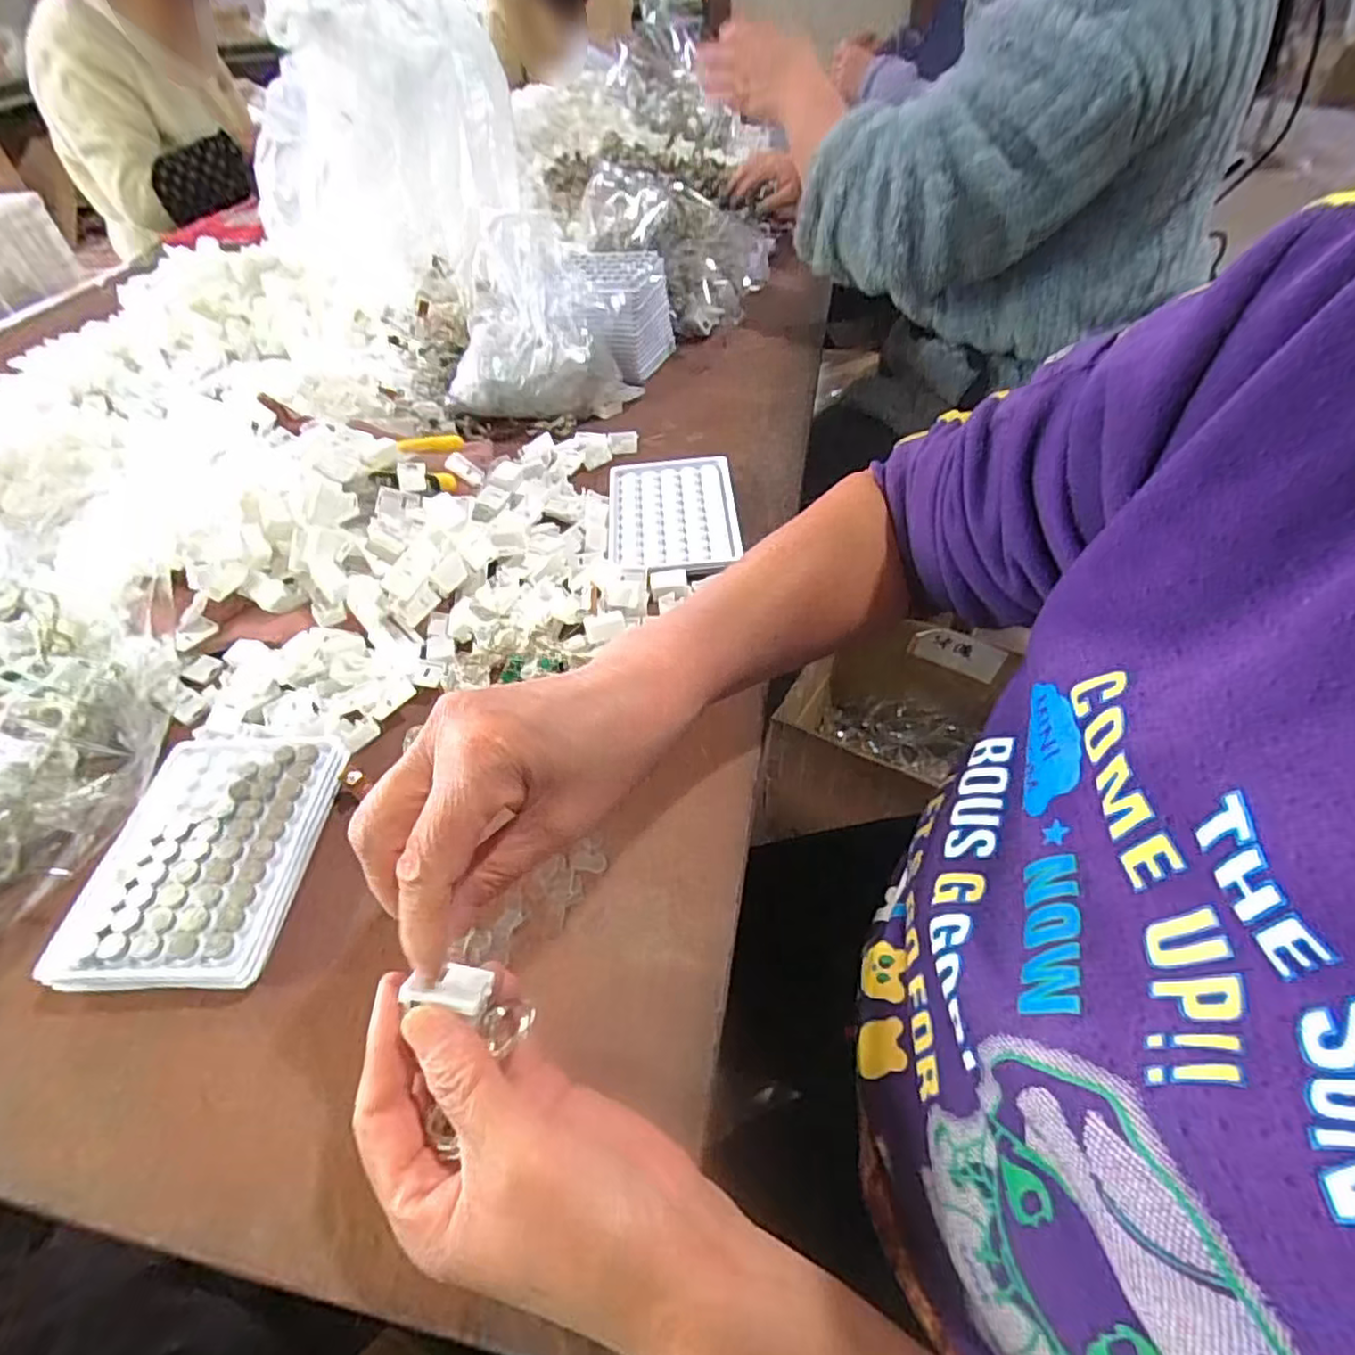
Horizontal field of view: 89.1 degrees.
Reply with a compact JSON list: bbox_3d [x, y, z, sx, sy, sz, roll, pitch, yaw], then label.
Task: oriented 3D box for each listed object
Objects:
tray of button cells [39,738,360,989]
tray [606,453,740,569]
[{"bbox_3d":[-0.234,0.087,0.348,0.091,0.024,0.135,-3,47,3],"label":"tray of button cells"},{"bbox_3d":[-0.004,-0.123,0.524,0.095,0.019,0.126,-5,47,1],"label":"tray"}]

